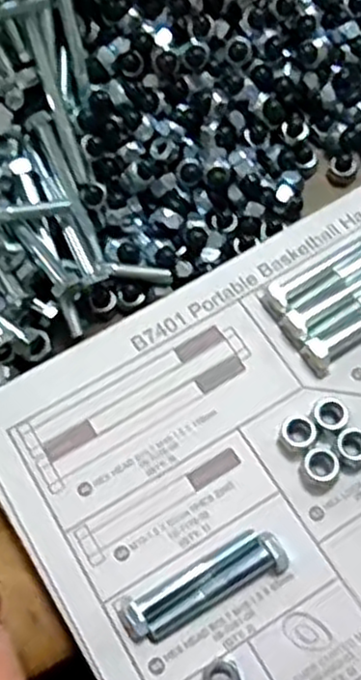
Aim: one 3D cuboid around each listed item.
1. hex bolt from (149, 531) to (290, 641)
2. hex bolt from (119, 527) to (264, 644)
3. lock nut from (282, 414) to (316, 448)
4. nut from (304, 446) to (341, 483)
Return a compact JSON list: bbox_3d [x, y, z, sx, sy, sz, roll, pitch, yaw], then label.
[{"bbox_3d":[0.017,0.115,0.346,0.071,0.012,0.016,-31,69,-10],"label":"hex bolt"},{"bbox_3d":[0.005,0.111,0.348,0.073,0.013,0.017,-31,69,-10],"label":"hex bolt"},{"bbox_3d":[0.059,0.046,0.377,0.016,0.010,0.017,-1,67,3],"label":"lock nut"},{"bbox_3d":[0.070,0.061,0.370,0.016,0.008,0.017,-1,67,3],"label":"nut"}]

